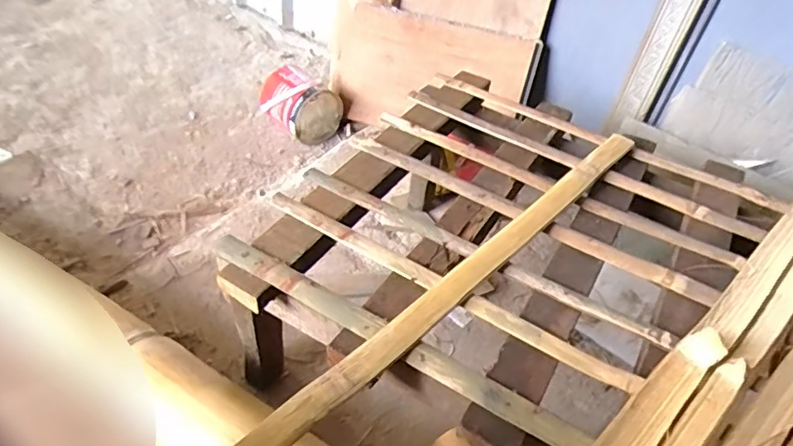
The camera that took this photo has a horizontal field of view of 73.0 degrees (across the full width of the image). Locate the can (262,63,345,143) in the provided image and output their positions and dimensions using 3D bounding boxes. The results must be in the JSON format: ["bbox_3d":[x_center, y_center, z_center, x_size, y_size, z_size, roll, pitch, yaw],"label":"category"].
[{"bbox_3d":[-0.258,-0.320,1.443,0.173,0.163,0.164,37,51,27],"label":"can"}]

